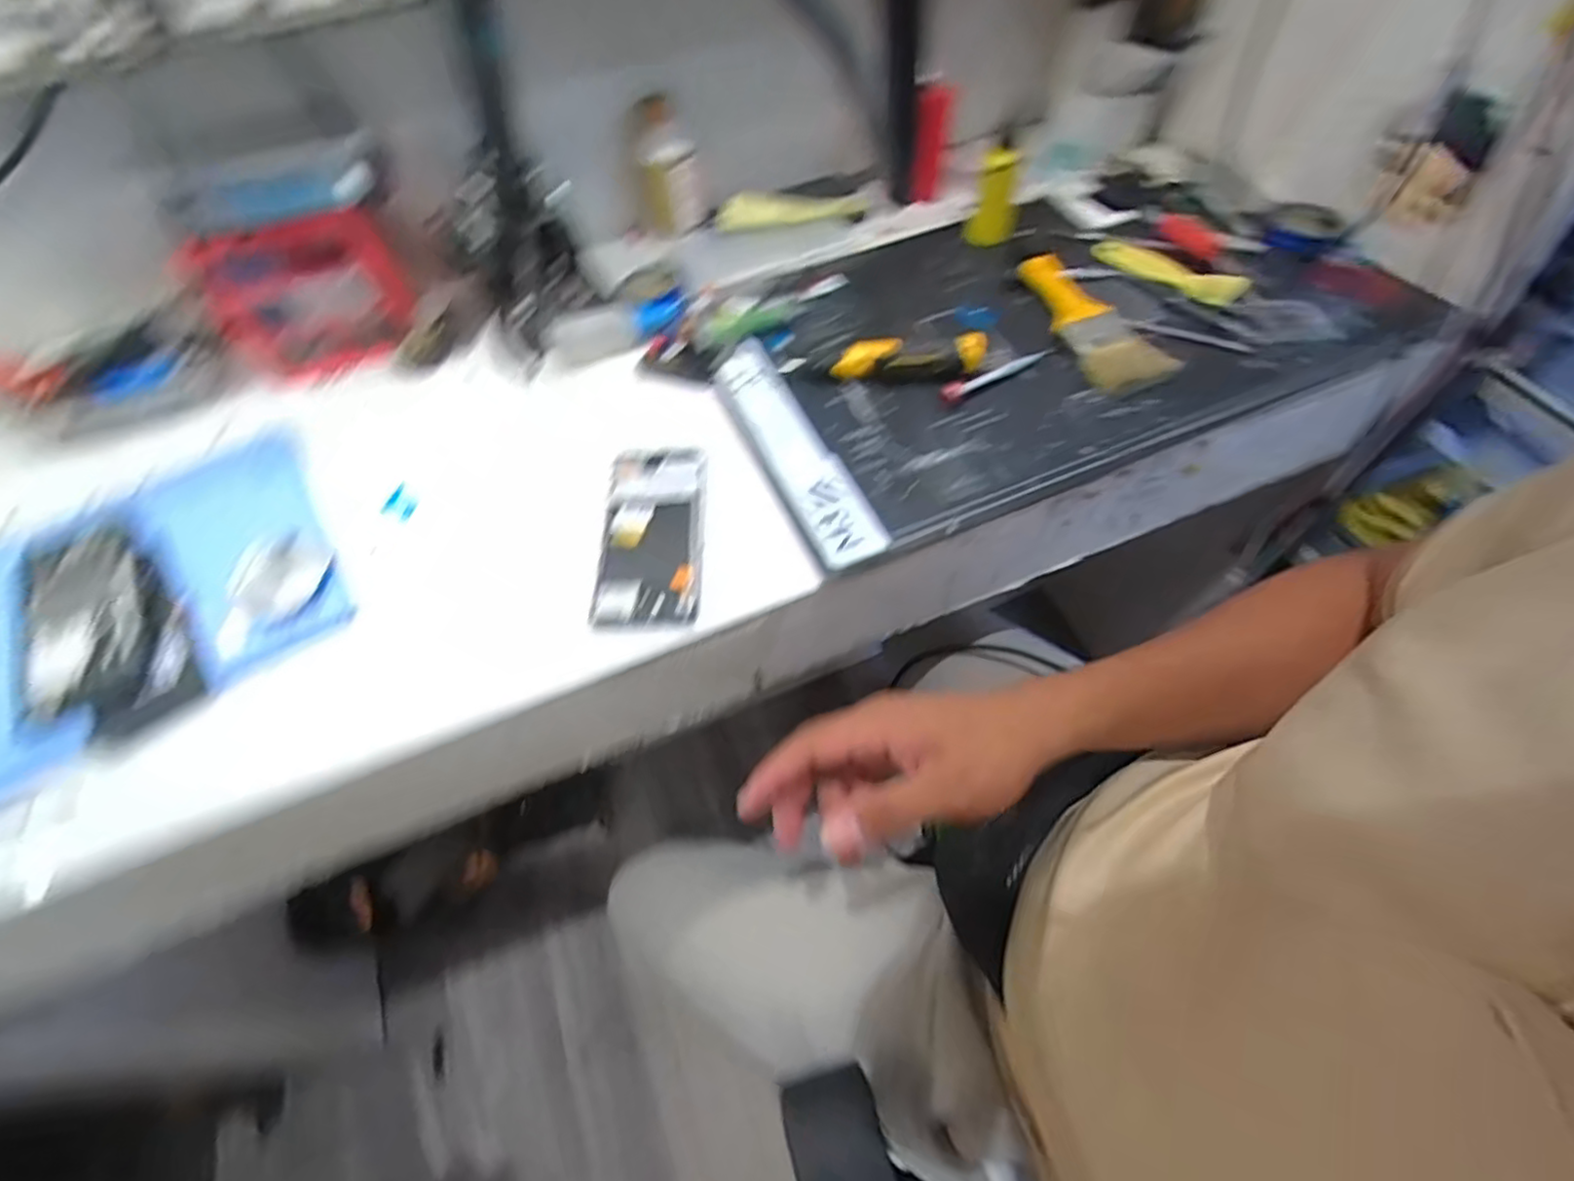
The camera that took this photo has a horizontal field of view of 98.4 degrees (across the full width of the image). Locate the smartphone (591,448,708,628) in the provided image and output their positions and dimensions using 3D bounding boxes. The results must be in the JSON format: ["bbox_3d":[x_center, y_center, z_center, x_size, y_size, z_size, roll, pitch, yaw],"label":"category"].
[{"bbox_3d":[-0.098,-0.044,0.489,0.071,0.008,0.155,-3,58,0],"label":"smartphone"}]

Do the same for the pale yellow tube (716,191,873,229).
[{"bbox_3d":[0.005,-0.381,0.675,0.149,0.033,0.024,-6,58,-1],"label":"pale yellow tube"}]

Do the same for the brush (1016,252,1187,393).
[{"bbox_3d":[0.255,-0.227,0.575,0.064,0.022,0.158,-18,59,-9],"label":"brush"}]

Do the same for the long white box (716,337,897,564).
[{"bbox_3d":[0.004,-0.115,0.528,0.049,0.008,0.237,-24,59,-6],"label":"long white box"}]

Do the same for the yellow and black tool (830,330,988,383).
[{"bbox_3d":[0.100,-0.186,0.553,0.119,0.029,0.032,-2,58,1],"label":"yellow and black tool"}]

